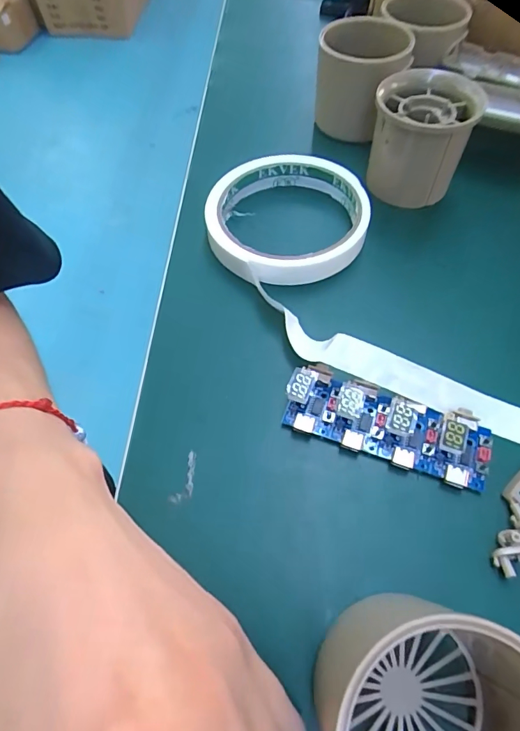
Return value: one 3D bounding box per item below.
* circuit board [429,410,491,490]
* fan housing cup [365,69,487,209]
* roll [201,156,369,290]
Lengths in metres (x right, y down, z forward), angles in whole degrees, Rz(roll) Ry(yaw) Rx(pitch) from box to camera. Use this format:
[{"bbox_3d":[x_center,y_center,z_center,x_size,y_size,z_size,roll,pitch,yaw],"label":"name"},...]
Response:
[{"bbox_3d":[0.085,0.034,0.183,0.022,0.015,0.032,17,62,11],"label":"circuit board"},{"bbox_3d":[0.092,-0.130,0.257,0.052,0.055,0.048,-1,60,1],"label":"fan housing cup"},{"bbox_3d":[0.015,-0.085,0.256,0.090,0.024,0.088,-1,60,1],"label":"roll"}]

